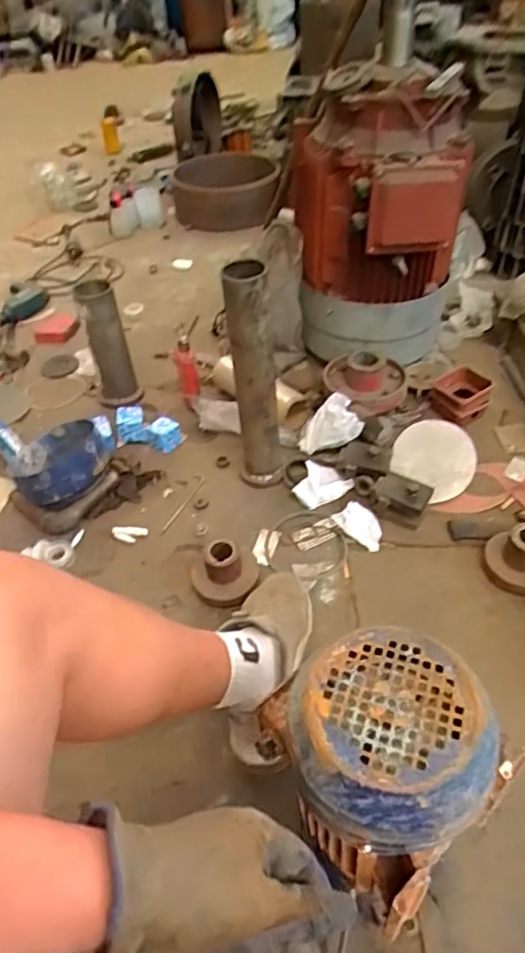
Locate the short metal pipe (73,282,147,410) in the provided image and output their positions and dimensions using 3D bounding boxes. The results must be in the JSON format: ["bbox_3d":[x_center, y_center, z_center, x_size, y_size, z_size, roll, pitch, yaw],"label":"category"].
[{"bbox_3d":[-0.355,-0.295,1.366,0.099,0.302,0.084,-12,46,-8],"label":"short metal pipe"}]

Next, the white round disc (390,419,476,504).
[{"bbox_3d":[0.342,-0.039,1.163,0.161,0.016,0.142,43,104,24],"label":"white round disc"}]

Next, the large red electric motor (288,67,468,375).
[{"bbox_3d":[0.244,-0.517,1.269,0.359,0.559,0.365,3,45,7],"label":"large red electric motor"}]

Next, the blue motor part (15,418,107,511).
[{"bbox_3d":[-0.416,-0.033,1.197,0.188,0.112,0.202,-17,47,-13],"label":"blue motor part"}]

